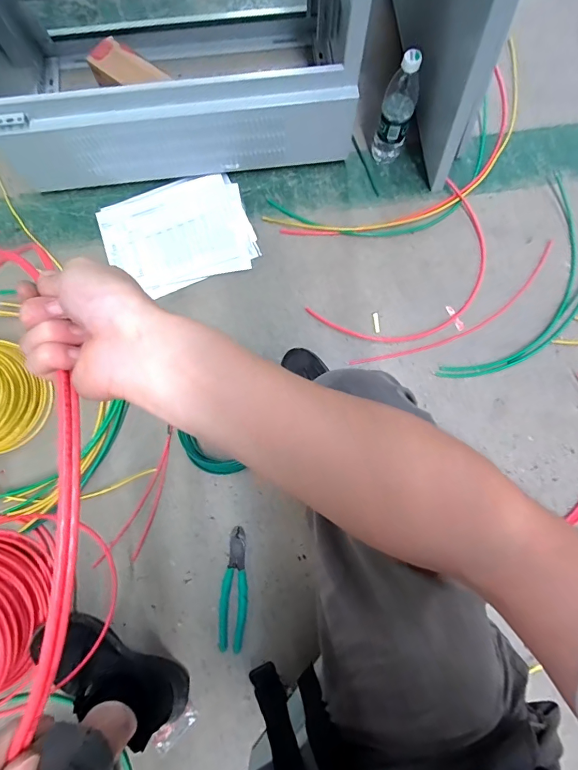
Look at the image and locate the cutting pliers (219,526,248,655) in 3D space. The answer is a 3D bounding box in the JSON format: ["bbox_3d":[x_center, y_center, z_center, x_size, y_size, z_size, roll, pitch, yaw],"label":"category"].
[{"bbox_3d":[-0.100,0.371,0.737,0.049,0.017,0.203,1,79,1],"label":"cutting pliers"}]

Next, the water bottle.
[{"bbox_3d":[0.224,-0.562,0.826,0.065,0.236,0.062,16,79,4],"label":"water bottle"}]

